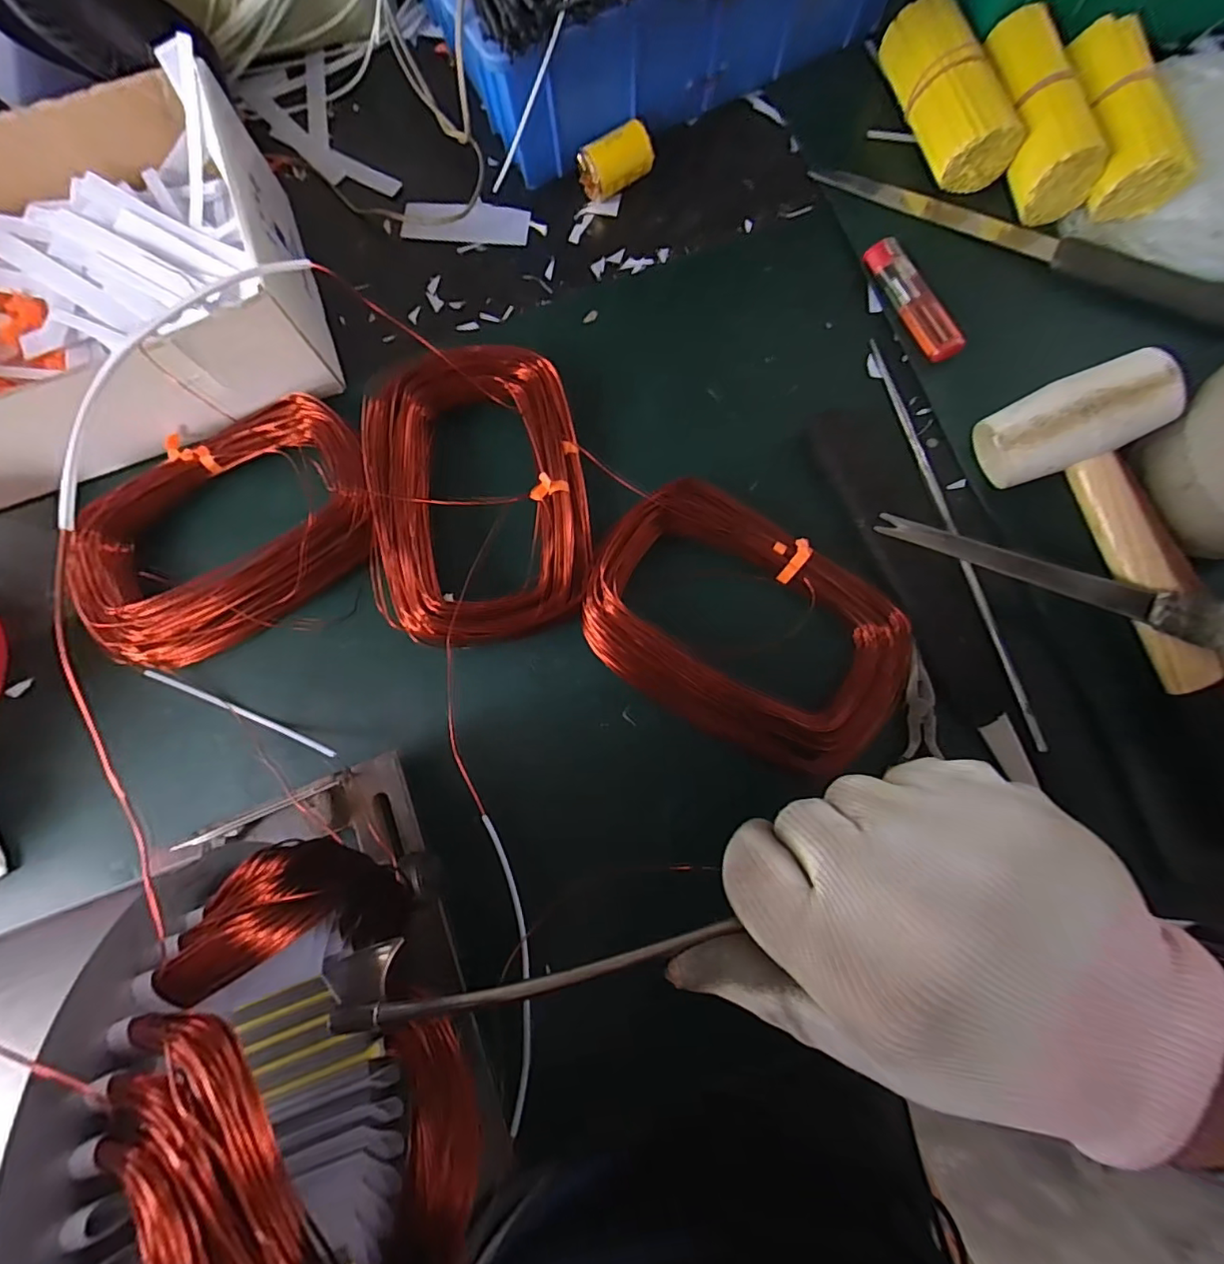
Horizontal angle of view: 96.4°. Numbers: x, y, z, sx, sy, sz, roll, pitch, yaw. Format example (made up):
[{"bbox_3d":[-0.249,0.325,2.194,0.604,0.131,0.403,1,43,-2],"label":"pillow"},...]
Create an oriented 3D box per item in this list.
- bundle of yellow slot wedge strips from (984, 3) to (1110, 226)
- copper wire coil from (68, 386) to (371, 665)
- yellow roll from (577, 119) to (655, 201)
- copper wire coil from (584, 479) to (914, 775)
[{"bbox_3d":[0.268,-0.327,0.341,0.045,0.038,0.125,-8,80,-1],"label":"bundle of yellow slot wedge strips"},{"bbox_3d":[-0.224,-0.060,0.323,0.172,0.031,0.124,-24,81,-3],"label":"copper wire coil"},{"bbox_3d":[0.004,-0.312,0.365,0.048,0.027,0.025,-28,85,-2],"label":"yellow roll"},{"bbox_3d":[0.072,-0.004,0.295,0.176,0.031,0.116,33,82,6],"label":"copper wire coil"}]

